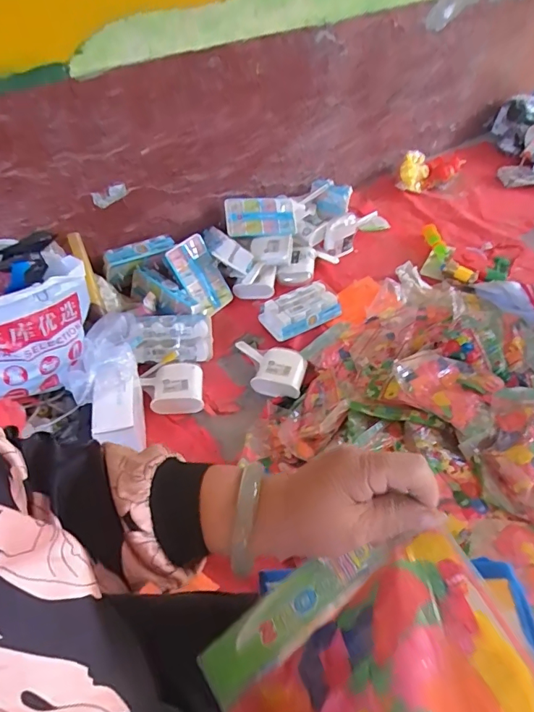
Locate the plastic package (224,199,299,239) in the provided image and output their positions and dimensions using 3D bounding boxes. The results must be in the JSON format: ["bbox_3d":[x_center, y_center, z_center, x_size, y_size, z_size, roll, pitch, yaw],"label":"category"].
[{"bbox_3d":[-0.017,-0.369,1.225,0.182,0.027,0.102,-3,91,-4],"label":"plastic package"}]

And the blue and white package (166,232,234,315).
[{"bbox_3d":[-0.161,-0.191,1.126,0.103,0.183,0.033,-36,24,-22],"label":"blue and white package"}]

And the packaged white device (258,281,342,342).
[{"bbox_3d":[0.080,-0.119,1.122,0.181,0.041,0.108,-24,53,-20],"label":"packaged white device"}]

